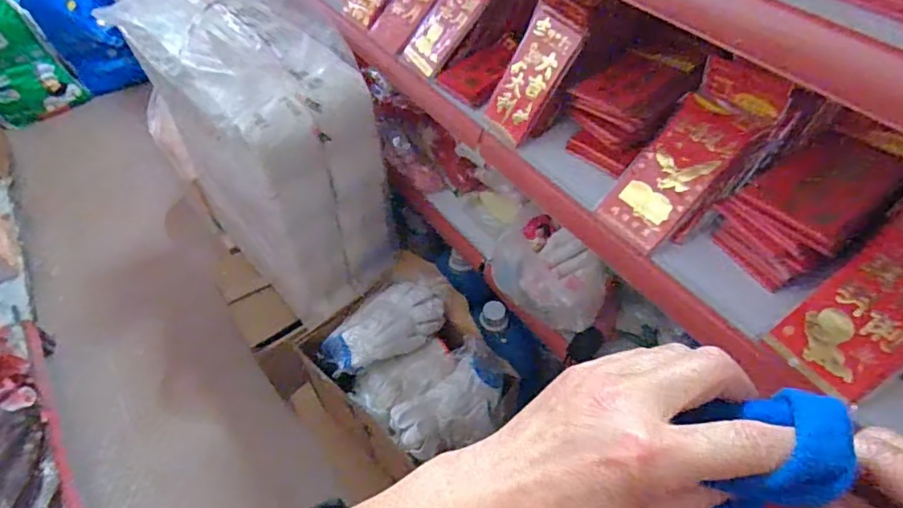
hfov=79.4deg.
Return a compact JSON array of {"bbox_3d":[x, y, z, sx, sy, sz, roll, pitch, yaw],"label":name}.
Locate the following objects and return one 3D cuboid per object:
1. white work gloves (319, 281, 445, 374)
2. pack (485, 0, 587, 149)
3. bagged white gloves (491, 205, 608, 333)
[{"bbox_3d":[-0.129,0.132,0.995,0.231,0.067,0.143,-33,56,-21],"label":"white work gloves"},{"bbox_3d":[0.104,-0.237,0.729,0.013,0.167,0.099,1,40,-46],"label":"pack"},{"bbox_3d":[0.143,0.026,0.797,0.112,0.086,0.156,-32,56,-20],"label":"bagged white gloves"}]

